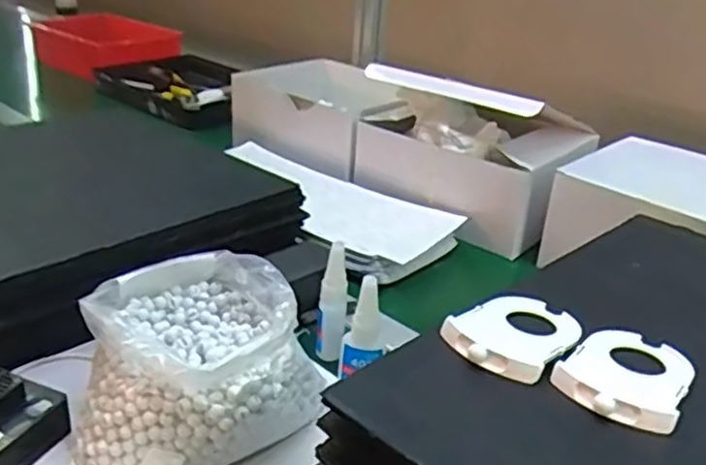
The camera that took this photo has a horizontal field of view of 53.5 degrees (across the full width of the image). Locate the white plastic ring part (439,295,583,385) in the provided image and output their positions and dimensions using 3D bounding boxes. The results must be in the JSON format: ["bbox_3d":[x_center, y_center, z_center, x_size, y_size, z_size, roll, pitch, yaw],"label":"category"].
[{"bbox_3d":[0.092,0.053,0.392,0.058,0.010,0.080,27,37,35],"label":"white plastic ring part"}]

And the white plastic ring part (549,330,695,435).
[{"bbox_3d":[0.142,0.071,0.360,0.058,0.010,0.077,24,35,31],"label":"white plastic ring part"}]

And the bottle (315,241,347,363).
[{"bbox_3d":[-0.018,0.063,0.611,0.024,0.106,0.028,7,29,6],"label":"bottle"}]

